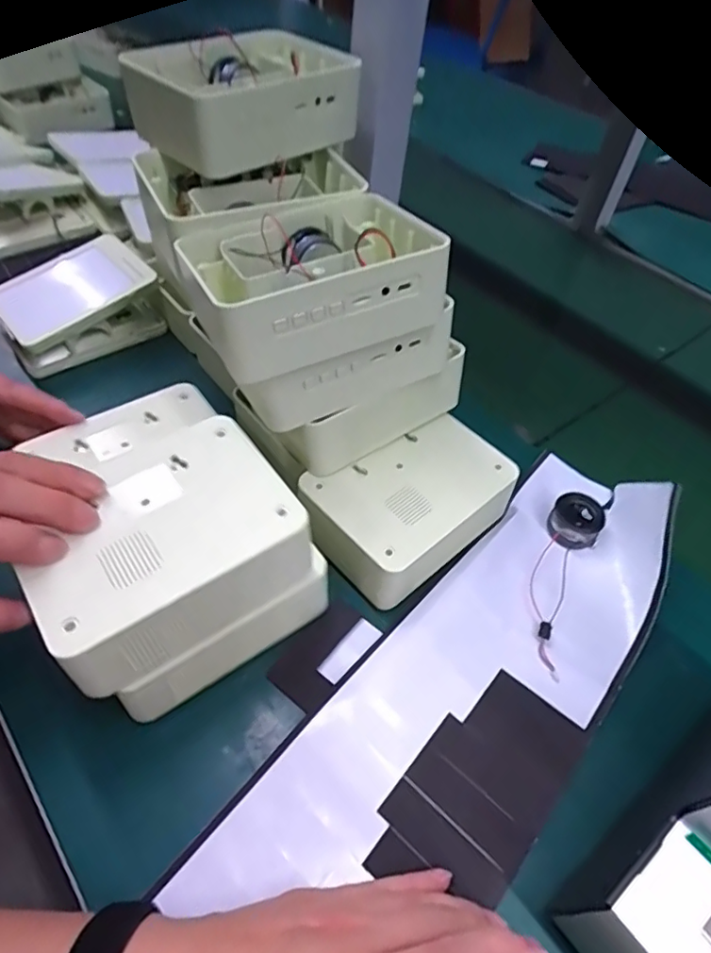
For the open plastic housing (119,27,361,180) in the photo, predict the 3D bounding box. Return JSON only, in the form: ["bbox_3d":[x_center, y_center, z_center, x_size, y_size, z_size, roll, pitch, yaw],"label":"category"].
[{"bbox_3d":[-0.080,-0.268,0.411,0.097,0.055,0.152,38,56,24],"label":"open plastic housing"}]

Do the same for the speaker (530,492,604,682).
[{"bbox_3d":[0.150,0.070,0.417,0.039,0.022,0.142,24,51,14],"label":"speaker"}]

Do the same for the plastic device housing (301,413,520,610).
[{"bbox_3d":[0.039,0.021,0.427,0.150,0.053,0.094,-31,59,-28],"label":"plastic device housing"}]

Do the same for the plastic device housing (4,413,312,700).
[{"bbox_3d":[-0.105,0.039,0.321,0.145,0.055,0.109,-28,58,-27],"label":"plastic device housing"}]

